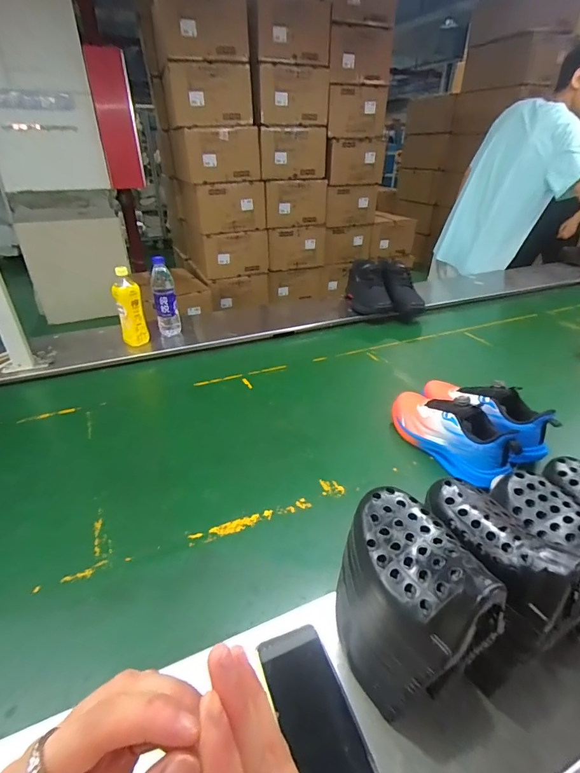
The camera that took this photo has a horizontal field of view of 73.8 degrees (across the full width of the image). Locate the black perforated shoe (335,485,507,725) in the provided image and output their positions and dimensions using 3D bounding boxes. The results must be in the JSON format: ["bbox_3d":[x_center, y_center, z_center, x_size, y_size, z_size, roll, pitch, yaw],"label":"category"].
[{"bbox_3d":[0.105,0.213,0.376,0.074,0.196,0.156,-14,34,-23],"label":"black perforated shoe"}]

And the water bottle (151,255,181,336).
[{"bbox_3d":[-0.377,-0.257,1.167,0.066,0.235,0.061,-10,33,-18],"label":"water bottle"}]

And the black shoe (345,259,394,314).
[{"bbox_3d":[0.286,-0.361,1.404,0.134,0.144,0.228,0,31,-1],"label":"black shoe"}]

